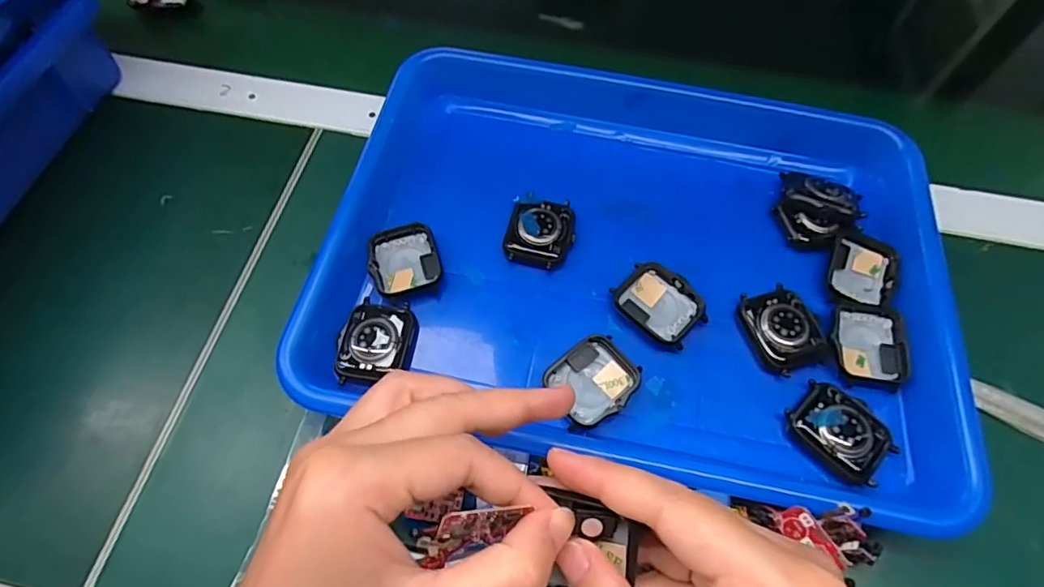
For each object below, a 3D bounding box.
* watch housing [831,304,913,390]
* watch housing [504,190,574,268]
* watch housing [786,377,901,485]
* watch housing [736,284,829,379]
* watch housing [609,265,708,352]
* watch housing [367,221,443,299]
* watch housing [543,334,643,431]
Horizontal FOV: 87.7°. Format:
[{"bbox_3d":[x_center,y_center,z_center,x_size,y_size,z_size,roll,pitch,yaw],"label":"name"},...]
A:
[{"bbox_3d":[0.181,0.028,0.286,0.038,0.012,0.042,9,61,3],"label":"watch housing"},{"bbox_3d":[0.011,-0.035,0.311,0.037,0.012,0.041,14,62,6],"label":"watch housing"},{"bbox_3d":[0.155,0.067,0.264,0.046,0.011,0.036,39,67,18],"label":"watch housing"},{"bbox_3d":[0.138,0.019,0.288,0.036,0.012,0.044,-18,63,-11],"label":"watch housing"},{"bbox_3d":[0.075,0.005,0.293,0.045,0.011,0.037,38,67,18],"label":"watch housing"},{"bbox_3d":[-0.065,-0.018,0.301,0.038,0.010,0.040,-22,64,-13],"label":"watch housing"},{"bbox_3d":[0.035,0.043,0.273,0.043,0.009,0.038,-29,66,-16],"label":"watch housing"}]

